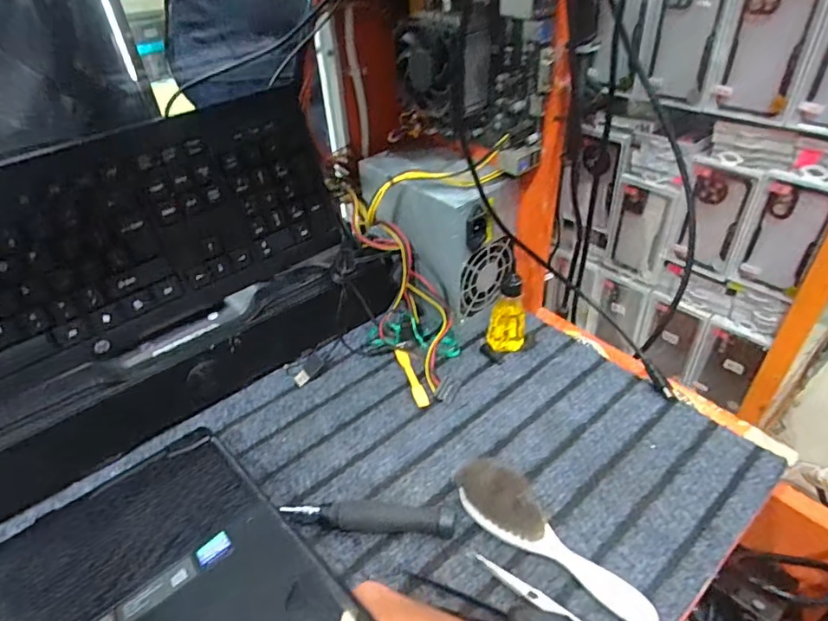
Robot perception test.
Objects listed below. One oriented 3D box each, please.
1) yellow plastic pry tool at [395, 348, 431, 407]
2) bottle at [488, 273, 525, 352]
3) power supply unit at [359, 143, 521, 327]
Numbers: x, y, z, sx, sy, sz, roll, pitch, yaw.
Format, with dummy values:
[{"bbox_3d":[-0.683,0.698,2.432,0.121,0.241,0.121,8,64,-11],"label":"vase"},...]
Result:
[{"bbox_3d":[-0.002,0.062,0.483,0.012,0.010,0.070,-14,40,-11],"label":"yellow plastic pry tool"},{"bbox_3d":[0.090,0.002,0.491,0.033,0.081,0.025,6,40,13],"label":"bottle"},{"bbox_3d":[0.021,-0.072,0.530,0.145,0.156,0.090,26,48,33],"label":"power supply unit"}]

